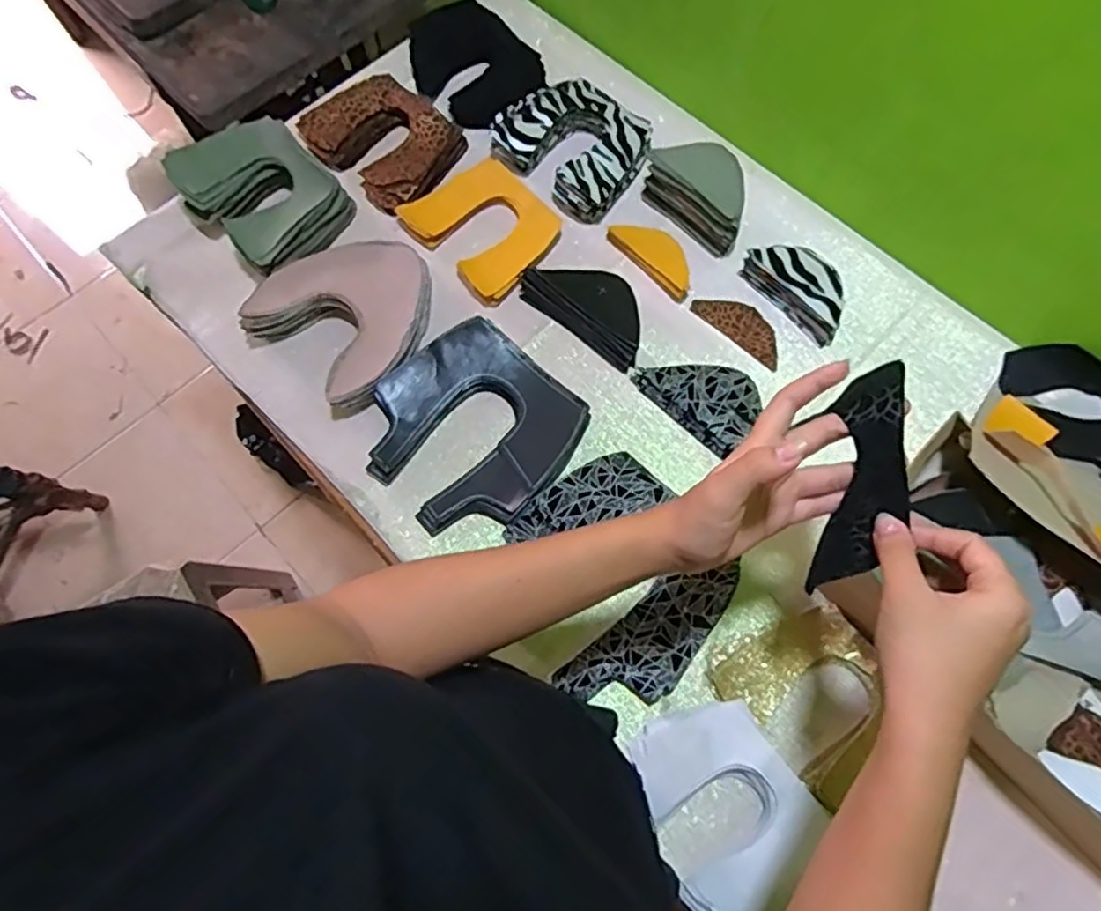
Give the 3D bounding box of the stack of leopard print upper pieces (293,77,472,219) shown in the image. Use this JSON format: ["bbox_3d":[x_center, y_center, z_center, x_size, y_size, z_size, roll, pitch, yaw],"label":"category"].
[{"bbox_3d":[-0.191,-0.368,0.760,0.172,0.032,0.135,41,76,14],"label":"stack of leopard print upper pieces"}]

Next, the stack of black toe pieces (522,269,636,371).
[{"bbox_3d":[0.043,-0.156,0.675,0.146,0.028,0.076,38,75,13],"label":"stack of black toe pieces"}]

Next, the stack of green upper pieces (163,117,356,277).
[{"bbox_3d":[-0.309,-0.281,0.721,0.168,0.073,0.135,41,76,14],"label":"stack of green upper pieces"}]

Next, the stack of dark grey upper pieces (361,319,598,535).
[{"bbox_3d":[-0.076,-0.024,0.632,0.186,0.038,0.186,40,75,14],"label":"stack of dark grey upper pieces"}]

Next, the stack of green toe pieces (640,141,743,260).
[{"bbox_3d":[0.159,-0.282,0.695,0.055,0.066,0.126,-41,75,-13],"label":"stack of green toe pieces"}]

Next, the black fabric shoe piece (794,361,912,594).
[{"bbox_3d":[0.184,0.014,0.385,0.048,0.032,0.132,6,95,38],"label":"black fabric shoe piece"}]

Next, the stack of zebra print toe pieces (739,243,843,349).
[{"bbox_3d":[0.255,-0.175,0.669,0.050,0.042,0.120,-41,75,-13],"label":"stack of zebra print toe pieces"}]

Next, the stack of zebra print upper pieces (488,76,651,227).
[{"bbox_3d":[0.025,-0.350,0.735,0.162,0.046,0.133,38,75,13],"label":"stack of zebra print upper pieces"}]

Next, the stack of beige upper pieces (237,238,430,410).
[{"bbox_3d":[-0.199,-0.146,0.676,0.169,0.058,0.175,40,75,14],"label":"stack of beige upper pieces"}]

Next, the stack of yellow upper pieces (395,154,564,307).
[{"bbox_3d":[-0.072,-0.251,0.714,0.130,0.025,0.151,-43,75,-13],"label":"stack of yellow upper pieces"}]

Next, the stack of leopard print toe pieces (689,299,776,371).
[{"bbox_3d":[0.199,-0.136,0.684,0.103,0.006,0.047,39,75,13],"label":"stack of leopard print toe pieces"}]

